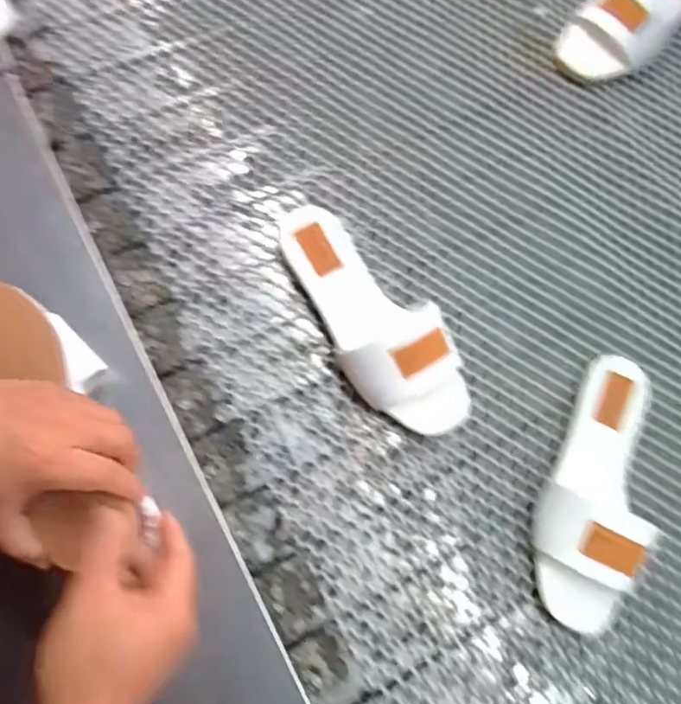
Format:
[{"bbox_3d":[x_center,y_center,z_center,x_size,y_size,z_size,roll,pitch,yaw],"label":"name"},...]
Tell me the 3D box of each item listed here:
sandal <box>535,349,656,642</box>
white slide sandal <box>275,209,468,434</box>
[{"bbox_3d":[0.243,0.124,0.539,0.104,0.066,0.252,16,80,3],"label":"sandal"},{"bbox_3d":[0.032,-0.039,0.559,0.103,0.065,0.256,-26,81,-4],"label":"white slide sandal"}]

